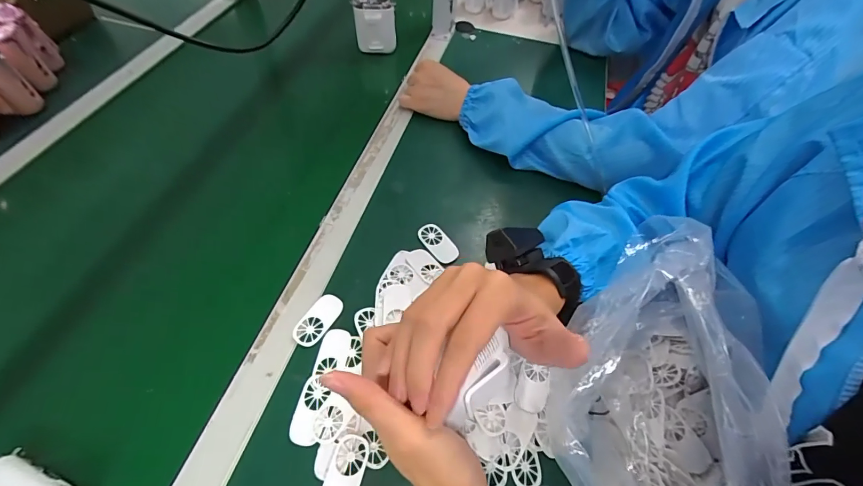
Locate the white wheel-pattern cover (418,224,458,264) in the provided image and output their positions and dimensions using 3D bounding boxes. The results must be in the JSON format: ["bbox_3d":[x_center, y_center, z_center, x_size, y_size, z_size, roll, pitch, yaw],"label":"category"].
[{"bbox_3d":[0.007,0.000,0.453,0.027,0.004,0.059,-32,66,-22],"label":"white wheel-pattern cover"}]

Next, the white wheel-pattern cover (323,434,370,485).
[{"bbox_3d":[-0.072,0.192,0.315,0.029,0.006,0.057,15,58,5],"label":"white wheel-pattern cover"}]

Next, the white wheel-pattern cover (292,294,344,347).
[{"bbox_3d":[-0.117,0.078,0.388,0.029,0.004,0.058,30,61,13],"label":"white wheel-pattern cover"}]

